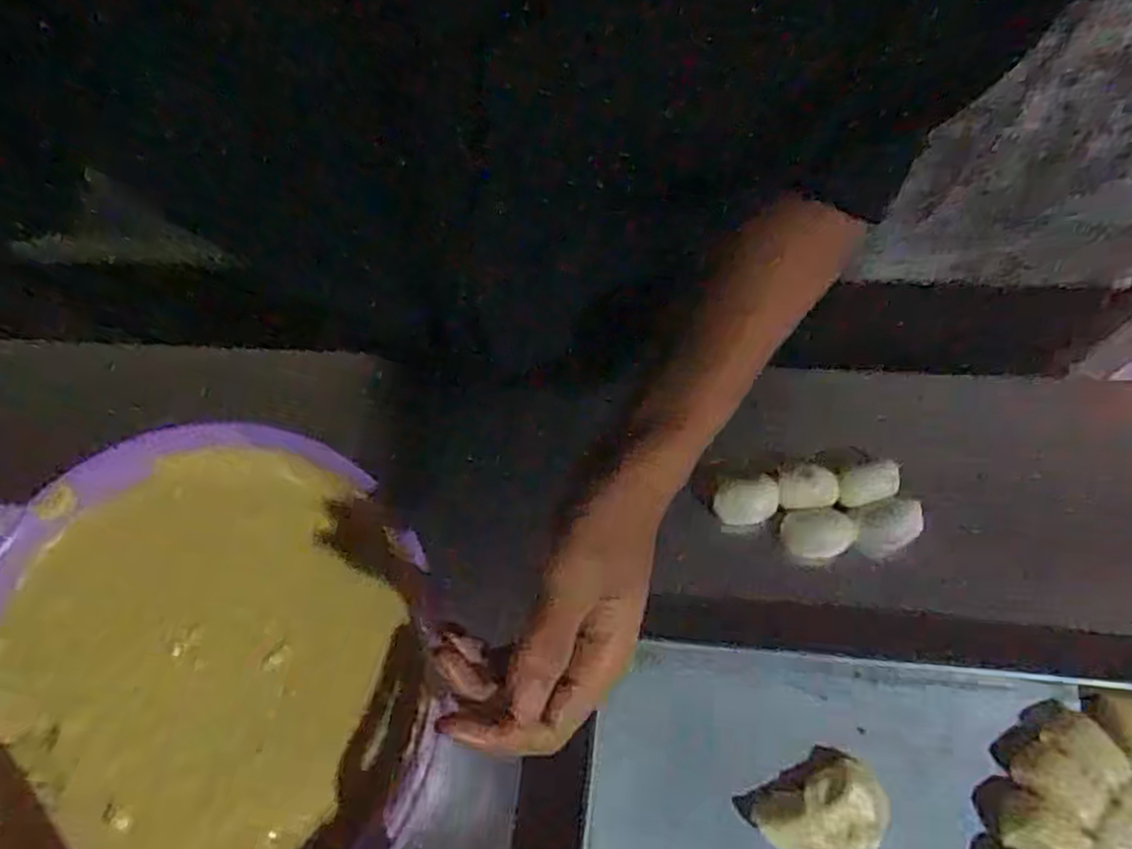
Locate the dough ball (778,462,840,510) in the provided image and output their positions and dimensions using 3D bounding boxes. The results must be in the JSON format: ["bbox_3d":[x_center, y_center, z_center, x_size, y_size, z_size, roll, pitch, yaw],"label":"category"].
[{"bbox_3d":[0.171,0.043,0.534,0.041,0.022,0.029,1,67,4],"label":"dough ball"}]

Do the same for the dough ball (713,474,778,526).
[{"bbox_3d":[0.126,0.052,0.533,0.041,0.019,0.031,-2,67,2],"label":"dough ball"}]

